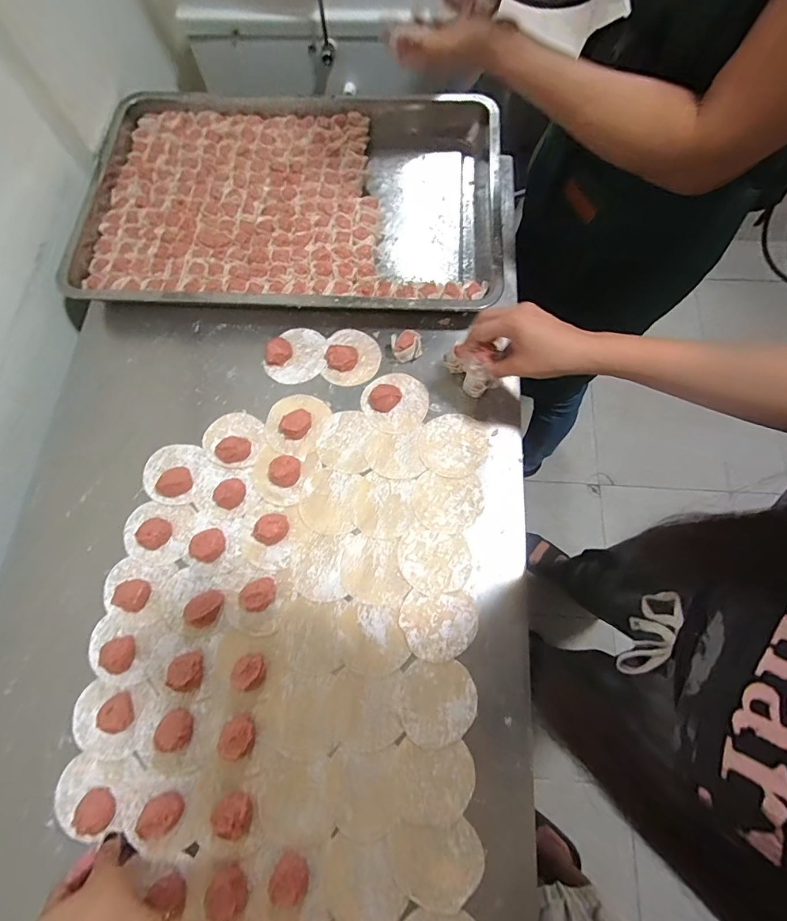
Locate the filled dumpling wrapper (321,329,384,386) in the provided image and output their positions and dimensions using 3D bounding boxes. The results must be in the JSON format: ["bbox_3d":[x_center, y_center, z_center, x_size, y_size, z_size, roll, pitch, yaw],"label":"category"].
[{"bbox_3d":[-0.054,-0.140,0.559,0.073,0.022,0.083,7,72,3],"label":"filled dumpling wrapper"}]

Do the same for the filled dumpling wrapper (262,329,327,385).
[{"bbox_3d":[-0.132,-0.144,0.561,0.079,0.018,0.082,0,72,1],"label":"filled dumpling wrapper"}]

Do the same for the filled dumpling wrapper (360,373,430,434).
[{"bbox_3d":[0.003,-0.077,0.534,0.080,0.018,0.083,0,72,1],"label":"filled dumpling wrapper"}]

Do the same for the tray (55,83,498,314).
[{"bbox_3d":[-0.147,-0.387,0.624,0.589,0.054,0.404,4,72,3],"label":"tray"}]

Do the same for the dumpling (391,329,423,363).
[{"bbox_3d":[0.017,-0.151,0.550,0.038,0.033,0.033,-5,72,-1],"label":"dumpling"}]

